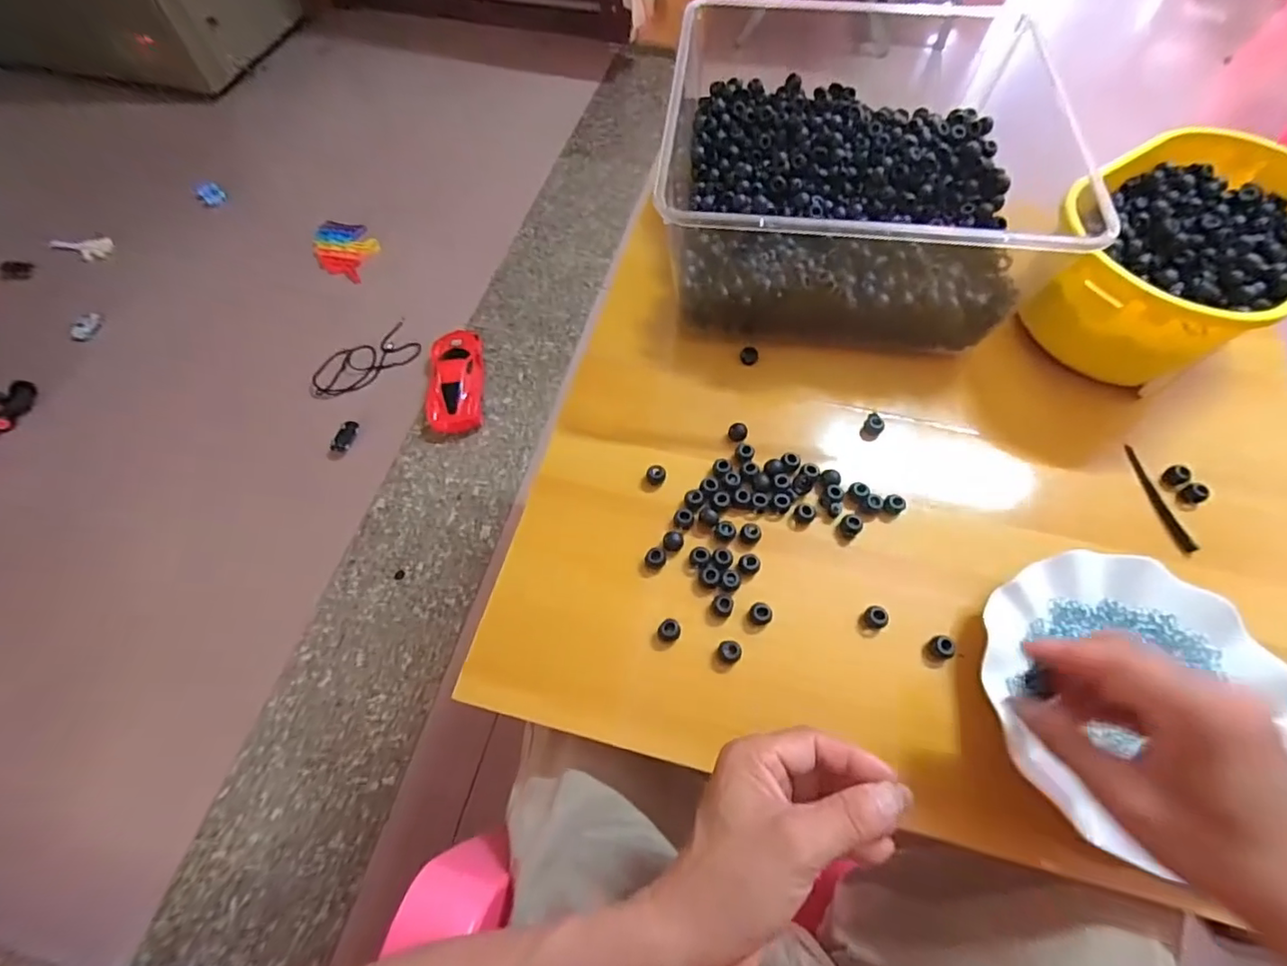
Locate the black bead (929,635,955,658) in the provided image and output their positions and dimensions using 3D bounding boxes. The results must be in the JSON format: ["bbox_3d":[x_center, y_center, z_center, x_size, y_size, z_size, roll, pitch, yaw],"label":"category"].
[{"bbox_3d":[0.202,0.109,0.371,0.013,0.012,0.014,0,63,0],"label":"black bead"}]

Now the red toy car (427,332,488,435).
[{"bbox_3d":[-0.366,-0.205,1.084,0.101,0.057,0.235,-4,63,-2],"label":"red toy car"}]

